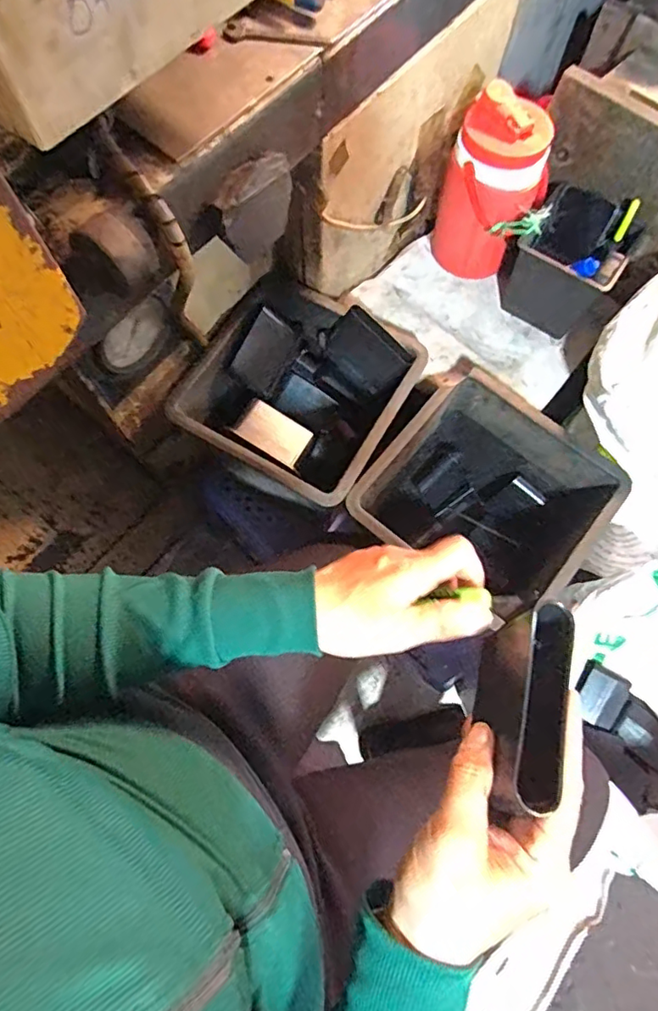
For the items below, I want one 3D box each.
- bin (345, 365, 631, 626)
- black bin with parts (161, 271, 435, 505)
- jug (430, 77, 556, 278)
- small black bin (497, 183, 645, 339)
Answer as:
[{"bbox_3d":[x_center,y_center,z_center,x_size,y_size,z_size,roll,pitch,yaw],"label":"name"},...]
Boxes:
[{"bbox_3d":[0.197,0.007,0.759,0.266,0.206,0.264,35,74,11],"label":"bin"},{"bbox_3d":[-0.040,-0.147,0.762,0.264,0.131,0.263,29,75,9],"label":"black bin with parts"},{"bbox_3d":[0.223,-0.414,0.737,0.135,0.202,0.110,30,74,10],"label":"jug"},{"bbox_3d":[0.322,-0.333,0.749,0.143,0.127,0.128,30,73,9],"label":"small black bin"}]

